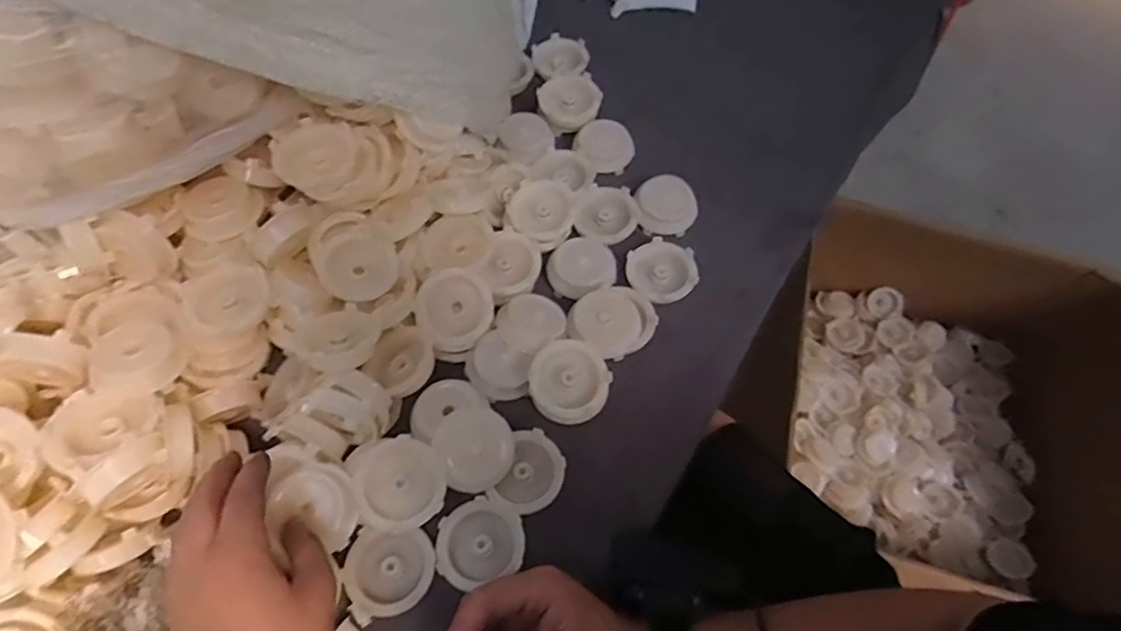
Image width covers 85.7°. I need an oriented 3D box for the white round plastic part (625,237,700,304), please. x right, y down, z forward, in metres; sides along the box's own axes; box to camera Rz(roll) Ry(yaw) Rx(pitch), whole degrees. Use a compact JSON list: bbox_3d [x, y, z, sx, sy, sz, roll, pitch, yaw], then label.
[{"bbox_3d":[0.078,-0.035,0.477,0.052,0.019,0.055,0,62,0],"label":"white round plastic part"}]

